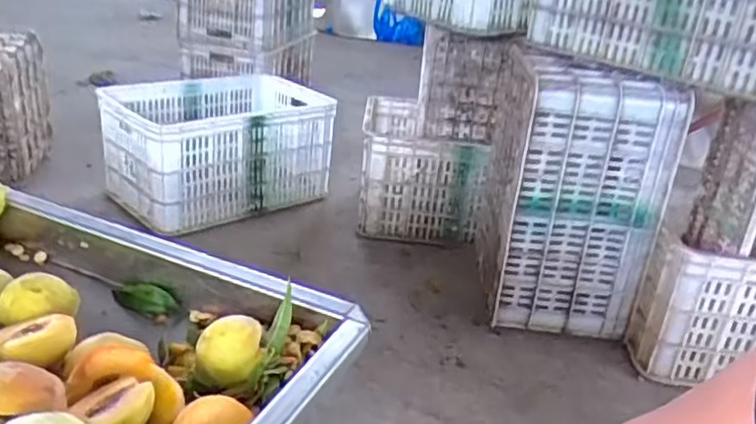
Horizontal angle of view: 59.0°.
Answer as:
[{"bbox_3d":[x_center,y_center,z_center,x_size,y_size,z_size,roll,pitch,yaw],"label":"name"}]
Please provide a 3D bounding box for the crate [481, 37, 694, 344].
[{"bbox_3d":[0.374,-0.052,1.366,0.291,0.506,0.326,6,24,-1],"label":"crate"}]

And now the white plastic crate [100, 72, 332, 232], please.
[{"bbox_3d":[-0.403,-0.161,1.679,0.484,0.268,0.363,-18,33,-42],"label":"white plastic crate"}]

